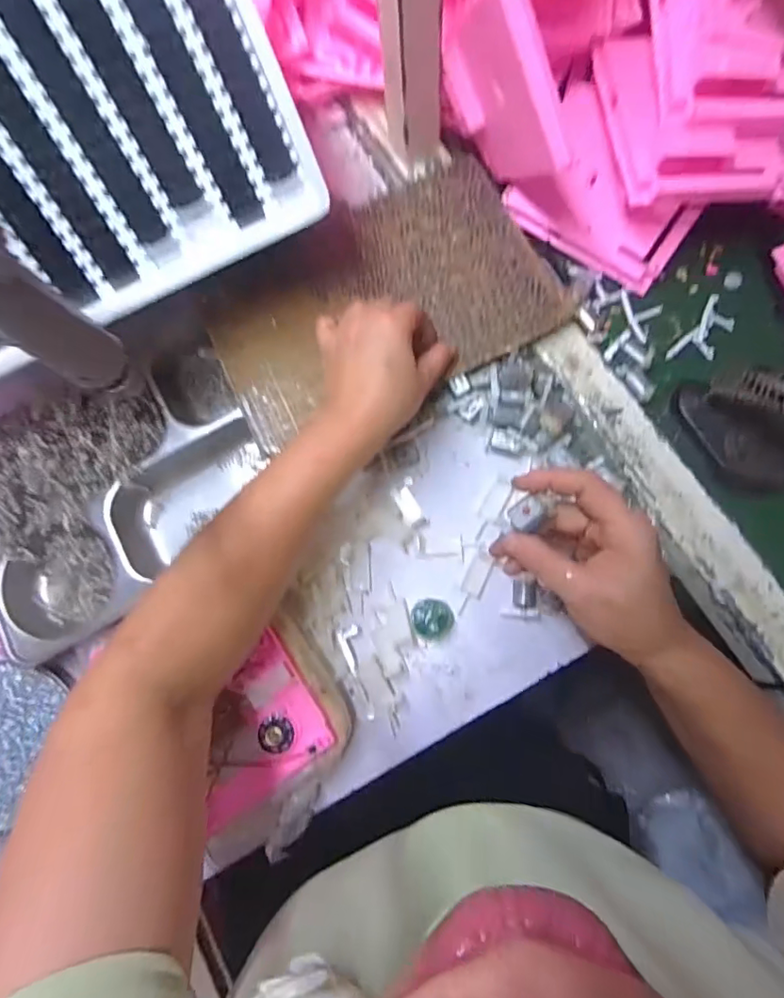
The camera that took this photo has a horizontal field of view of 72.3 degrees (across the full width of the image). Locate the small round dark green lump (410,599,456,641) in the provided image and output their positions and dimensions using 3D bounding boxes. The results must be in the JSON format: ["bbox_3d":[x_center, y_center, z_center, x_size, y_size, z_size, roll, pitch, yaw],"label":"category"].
[{"bbox_3d":[0.034,0.100,0.444,0.035,0.017,0.033,-1,79,4],"label":"small round dark green lump"}]

